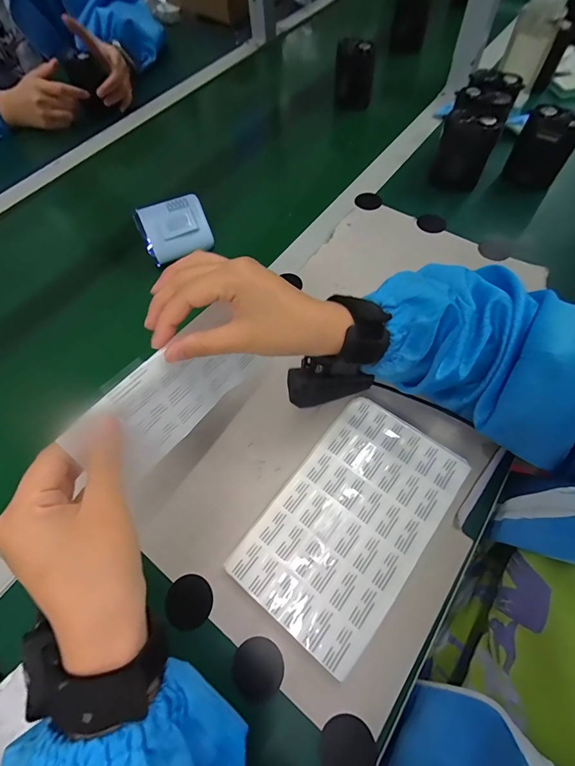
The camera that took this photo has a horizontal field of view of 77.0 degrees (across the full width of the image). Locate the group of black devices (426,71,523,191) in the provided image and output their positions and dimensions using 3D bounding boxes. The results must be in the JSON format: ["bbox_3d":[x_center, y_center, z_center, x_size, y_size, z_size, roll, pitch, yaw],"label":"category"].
[{"bbox_3d":[0.252,-0.340,0.494,0.069,0.090,0.138,24,66,14],"label":"group of black devices"}]

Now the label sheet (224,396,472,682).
[{"bbox_3d":[0.055,0.111,0.306,0.119,0.007,0.193,34,68,18],"label":"label sheet"}]

